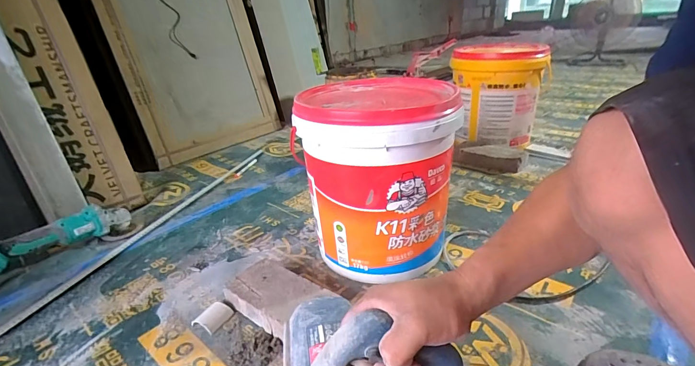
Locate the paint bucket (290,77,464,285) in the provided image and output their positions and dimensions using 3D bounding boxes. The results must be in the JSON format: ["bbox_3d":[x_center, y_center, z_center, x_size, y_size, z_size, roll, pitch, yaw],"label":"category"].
[{"bbox_3d":[0.061,-0.012,0.743,0.276,0.344,0.295,-1,25,7],"label":"paint bucket"}]

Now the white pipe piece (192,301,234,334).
[{"bbox_3d":[-0.237,0.238,0.632,0.039,0.024,0.058,10,29,27],"label":"white pipe piece"}]

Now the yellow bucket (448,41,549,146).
[{"bbox_3d":[0.528,-0.329,1.303,0.275,0.309,0.275,-3,25,1],"label":"yellow bucket"}]

